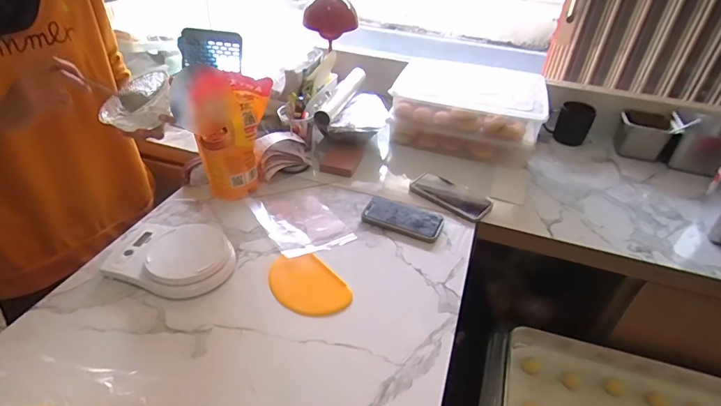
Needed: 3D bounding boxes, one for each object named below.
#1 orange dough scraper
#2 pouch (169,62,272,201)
[{"bbox_3d":[-0.086,0.133,0.674,0.100,0.006,0.146,-26,45,-28],"label":"orange dough scraper"},{"bbox_3d":[-0.244,-0.120,0.811,0.152,0.250,0.055,-21,44,-30],"label":"pouch"}]

